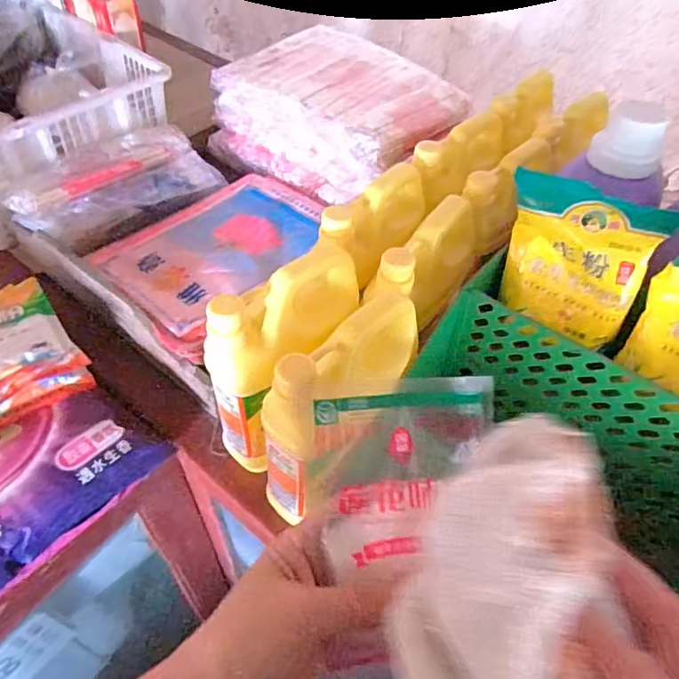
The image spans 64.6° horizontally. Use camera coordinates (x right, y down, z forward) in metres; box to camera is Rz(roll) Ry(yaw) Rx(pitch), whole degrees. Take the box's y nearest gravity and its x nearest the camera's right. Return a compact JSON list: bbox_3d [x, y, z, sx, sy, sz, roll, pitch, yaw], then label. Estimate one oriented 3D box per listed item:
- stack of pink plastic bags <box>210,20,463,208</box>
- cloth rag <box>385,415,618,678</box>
[{"bbox_3d":[-0.002,-0.348,0.827,0.332,0.126,0.243,37,57,26],"label":"stack of pink plastic bags"},{"bbox_3d":[0.059,0.106,0.181,0.075,0.042,0.154,7,82,3],"label":"cloth rag"}]

